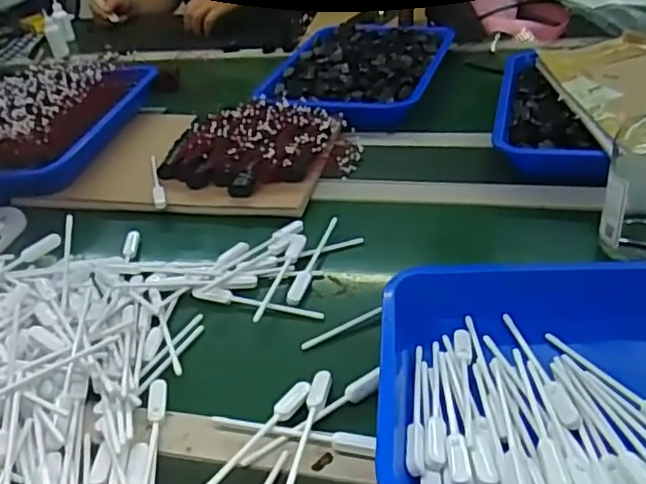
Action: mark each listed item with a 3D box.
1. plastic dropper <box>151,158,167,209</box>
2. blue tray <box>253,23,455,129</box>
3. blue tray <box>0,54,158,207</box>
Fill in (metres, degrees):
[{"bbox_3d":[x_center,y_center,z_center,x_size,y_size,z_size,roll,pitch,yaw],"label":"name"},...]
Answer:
[{"bbox_3d":[-0.221,-0.080,0.837,0.015,0.014,0.125,-15,35,-12],"label":"plastic dropper"},{"bbox_3d":[0.057,-0.289,1.061,0.262,0.053,0.385,7,38,20],"label":"blue tray"},{"bbox_3d":[-0.421,-0.184,0.962,0.240,0.080,0.388,3,35,13],"label":"blue tray"}]

